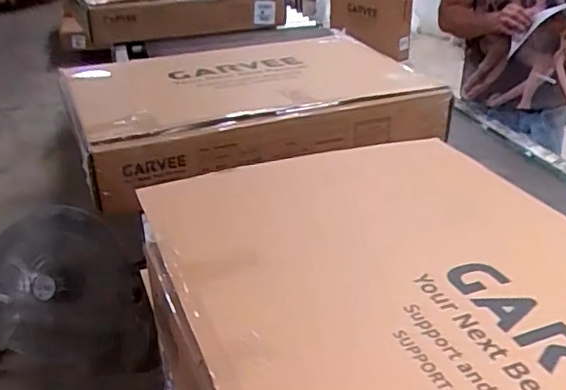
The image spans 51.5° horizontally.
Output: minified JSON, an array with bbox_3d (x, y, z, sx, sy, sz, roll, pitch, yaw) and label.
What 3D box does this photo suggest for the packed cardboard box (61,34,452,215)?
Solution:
[{"bbox_3d":[-0.085,-0.280,1.574,0.875,0.148,0.612,-11,30,-18],"label":"packed cardboard box"}]

